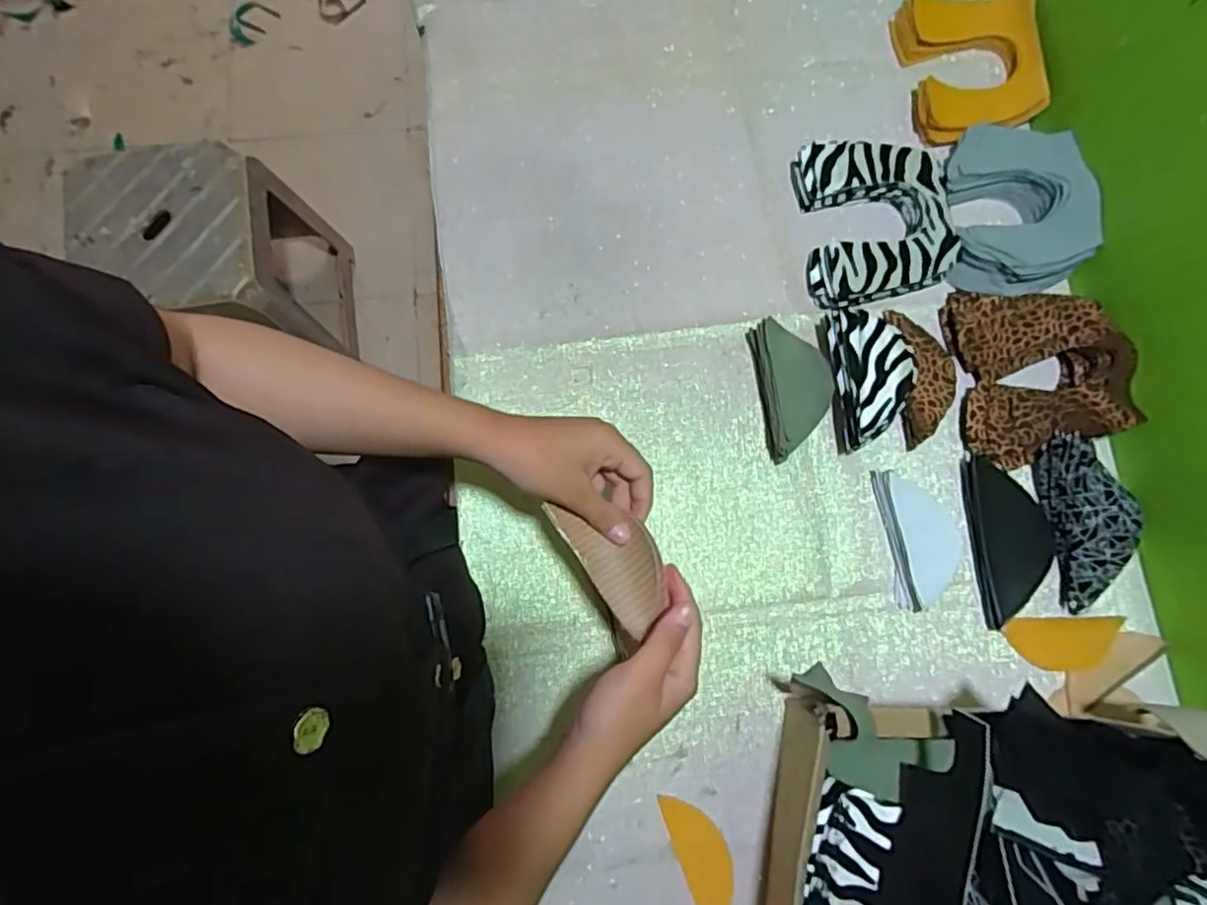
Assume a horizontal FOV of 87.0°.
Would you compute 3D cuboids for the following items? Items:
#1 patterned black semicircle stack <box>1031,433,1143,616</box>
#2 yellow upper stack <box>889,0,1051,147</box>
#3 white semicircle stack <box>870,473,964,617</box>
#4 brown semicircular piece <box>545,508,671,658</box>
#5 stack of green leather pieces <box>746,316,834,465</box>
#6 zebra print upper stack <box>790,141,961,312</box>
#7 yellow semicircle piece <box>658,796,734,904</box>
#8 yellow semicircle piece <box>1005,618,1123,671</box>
[{"bbox_3d":[0.423,0.057,0.547,0.073,0.021,0.143,-8,80,-2],"label":"patterned black semicircle stack"},{"bbox_3d":[0.367,-0.389,0.639,0.128,0.034,0.163,-2,80,-1],"label":"yellow upper stack"},{"bbox_3d":[0.281,0.072,0.553,0.067,0.025,0.118,-10,80,-3],"label":"white semicircle stack"},{"bbox_3d":[0.010,0.075,0.429,0.053,0.009,0.102,-27,81,-6],"label":"brown semicircular piece"},{"bbox_3d":[0.166,-0.057,0.565,0.059,0.045,0.122,-7,80,-2],"label":"stack of green leather pieces"},{"bbox_3d":[0.259,-0.217,0.604,0.139,0.037,0.157,-4,80,-2],"label":"zebra print upper stack"},{"bbox_3d":[0.081,0.325,0.513,0.039,0.004,0.099,-21,76,-5],"label":"yellow semicircle piece"},{"bbox_3d":[0.395,0.163,0.542,0.097,0.006,0.043,-2,73,3],"label":"yellow semicircle piece"}]

